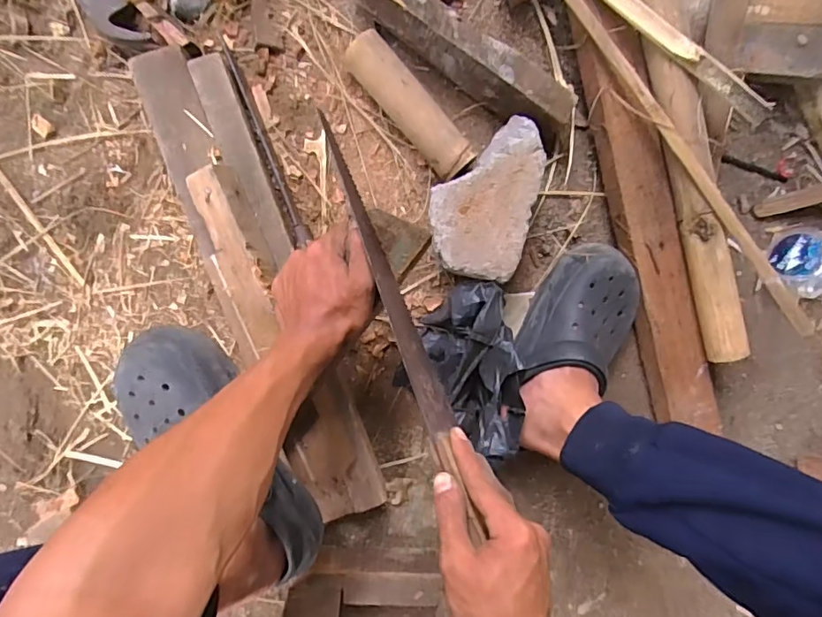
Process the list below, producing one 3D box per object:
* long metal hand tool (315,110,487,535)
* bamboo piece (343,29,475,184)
[{"bbox_3d":[-0.010,0.005,0.429,0.025,0.048,0.338,-20,82,-3],"label":"long metal hand tool"},{"bbox_3d":[-0.002,-0.229,0.603,0.048,0.051,0.180,-40,97,-1],"label":"bamboo piece"}]

